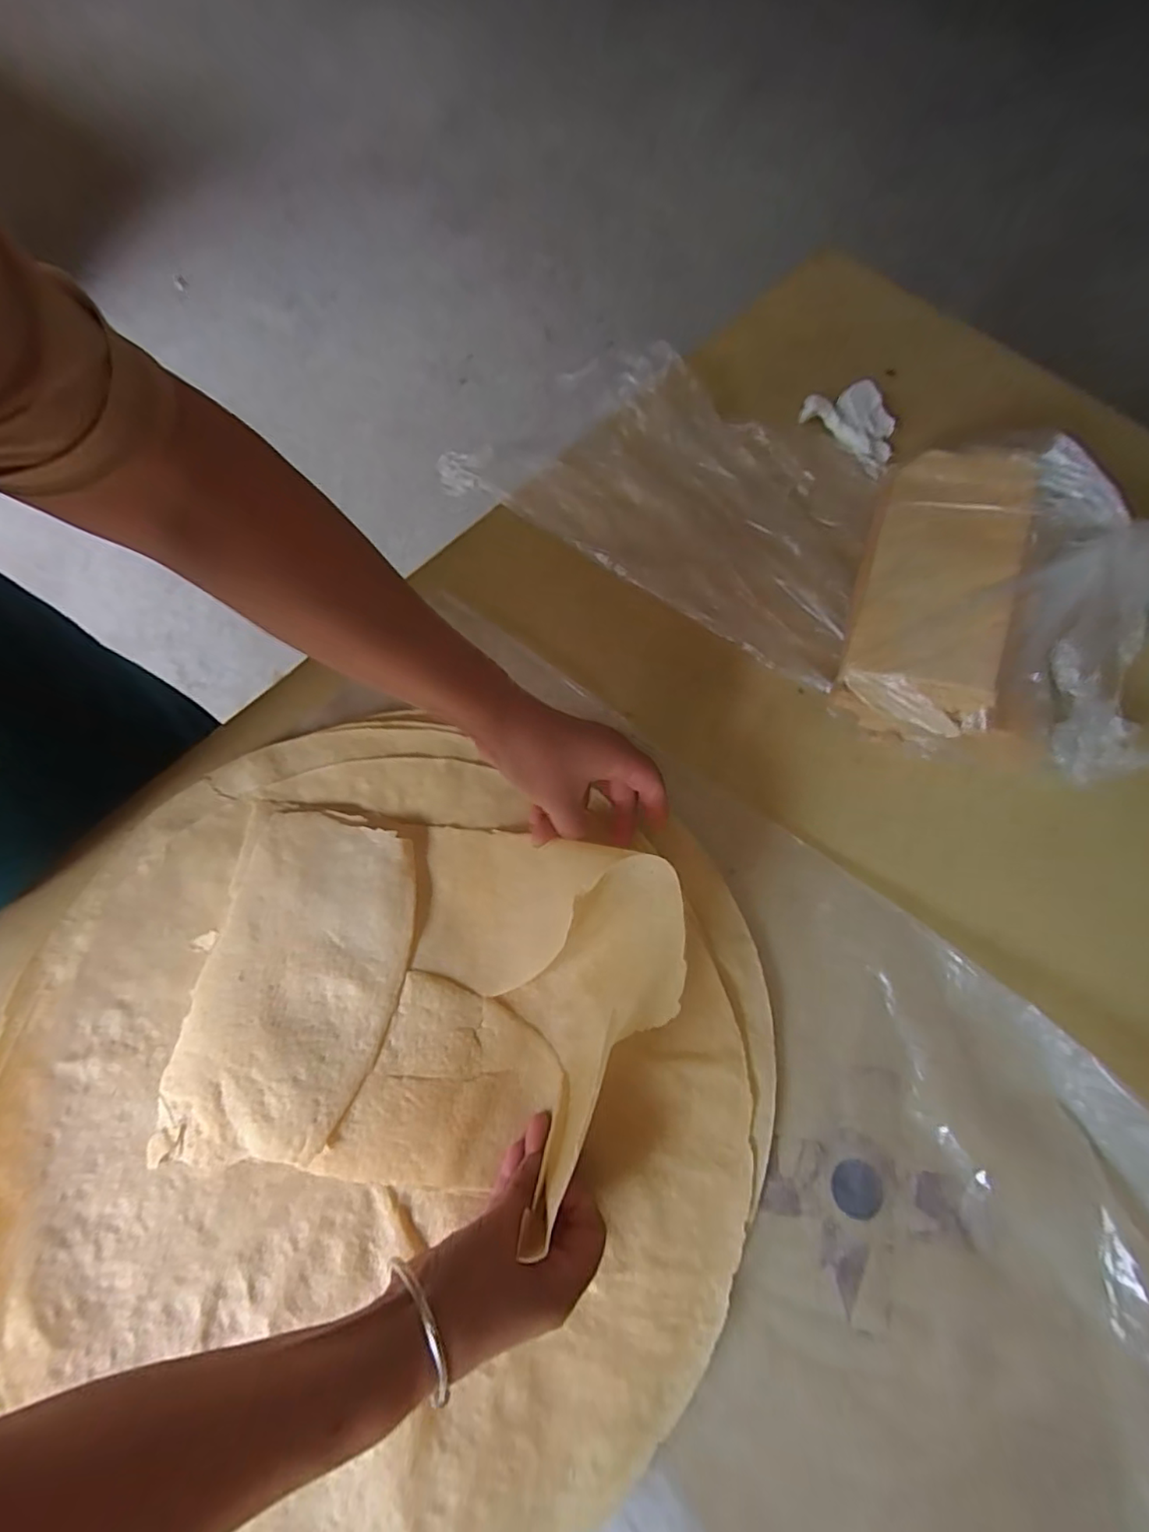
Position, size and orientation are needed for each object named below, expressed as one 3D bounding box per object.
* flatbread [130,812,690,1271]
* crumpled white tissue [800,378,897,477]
[{"bbox_3d":[-0.111,0.156,0.404,0.334,0.099,0.247,8,72,2],"label":"flatbread"},{"bbox_3d":[0.307,-0.370,0.631,0.109,0.025,0.070,43,76,12],"label":"crumpled white tissue"}]

